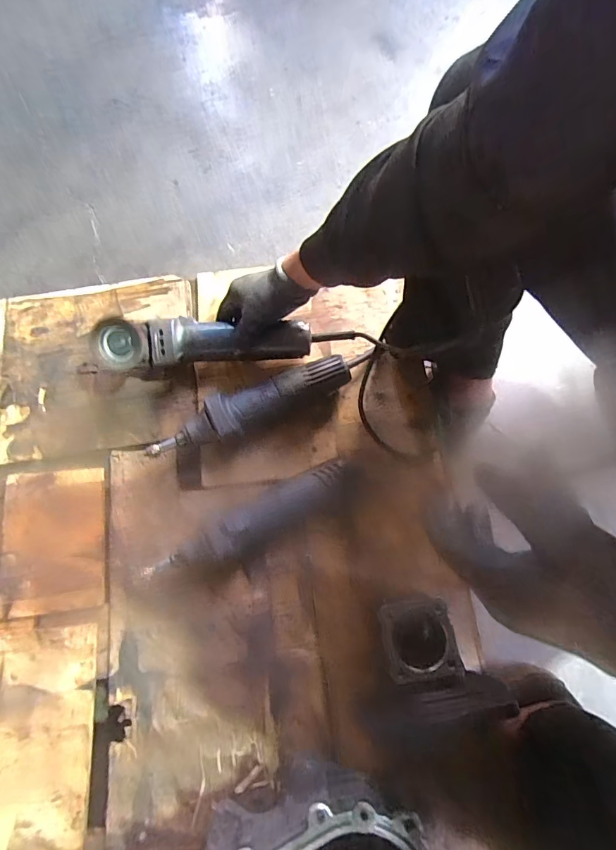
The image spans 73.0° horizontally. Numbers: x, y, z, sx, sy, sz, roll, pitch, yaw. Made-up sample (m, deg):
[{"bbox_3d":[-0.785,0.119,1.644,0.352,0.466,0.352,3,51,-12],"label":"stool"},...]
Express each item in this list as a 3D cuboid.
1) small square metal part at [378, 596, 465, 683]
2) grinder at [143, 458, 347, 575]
[{"bbox_3d":[0.109,0.209,0.410,0.066,0.016,0.073,-10,72,-1],"label":"small square metal part"},{"bbox_3d":[-0.068,0.127,0.534,0.278,0.057,0.059,-28,73,-7],"label":"grinder"}]

